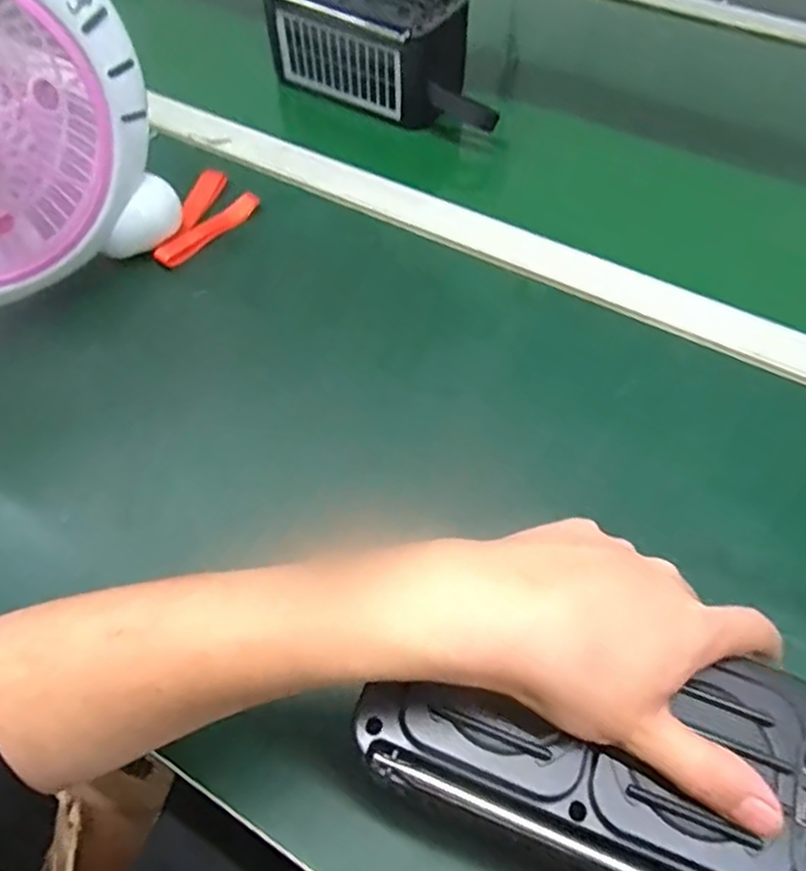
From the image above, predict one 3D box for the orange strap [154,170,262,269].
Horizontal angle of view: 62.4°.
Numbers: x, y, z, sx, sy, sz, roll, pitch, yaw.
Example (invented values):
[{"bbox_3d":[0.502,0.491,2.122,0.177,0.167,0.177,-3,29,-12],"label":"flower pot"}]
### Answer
[{"bbox_3d":[-0.166,-0.174,0.542,0.053,0.015,0.108,23,61,15],"label":"orange strap"}]

